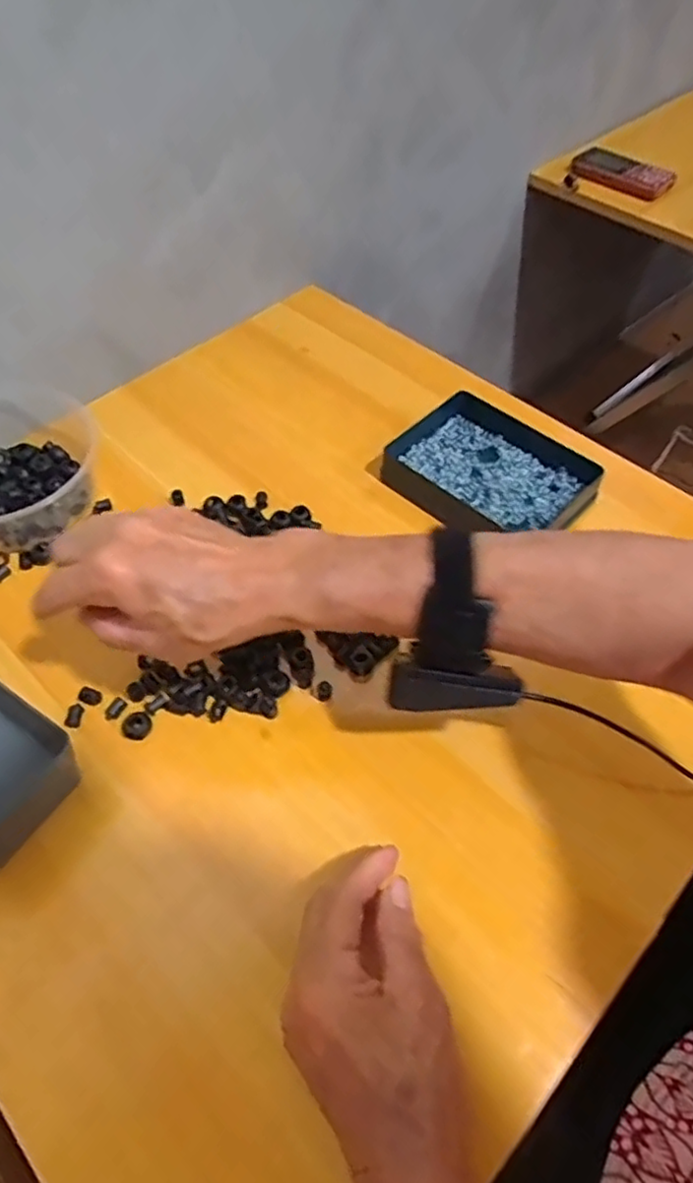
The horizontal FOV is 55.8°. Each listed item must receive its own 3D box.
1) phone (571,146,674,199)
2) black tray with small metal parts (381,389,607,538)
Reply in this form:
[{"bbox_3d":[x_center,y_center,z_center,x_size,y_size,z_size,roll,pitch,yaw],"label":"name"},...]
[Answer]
[{"bbox_3d":[0.365,-0.555,0.868,0.127,0.022,0.059,39,64,23],"label":"phone"},{"bbox_3d":[0.111,-0.095,0.533,0.153,0.029,0.119,35,62,22],"label":"black tray with small metal parts"}]

